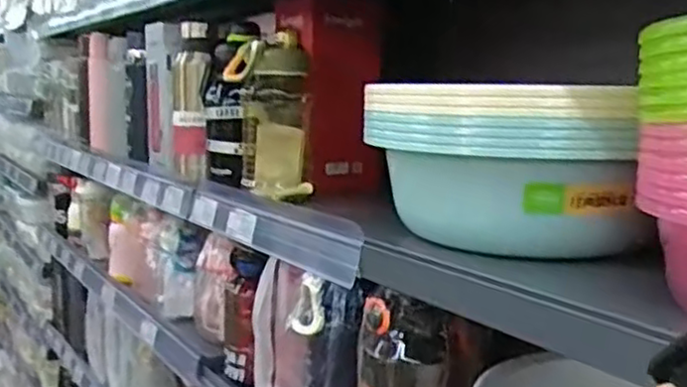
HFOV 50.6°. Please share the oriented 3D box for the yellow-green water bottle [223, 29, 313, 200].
[{"bbox_3d":[-0.091,-0.098,0.912,0.096,0.192,0.092,0,8,-5],"label":"yellow-green water bottle"}]

